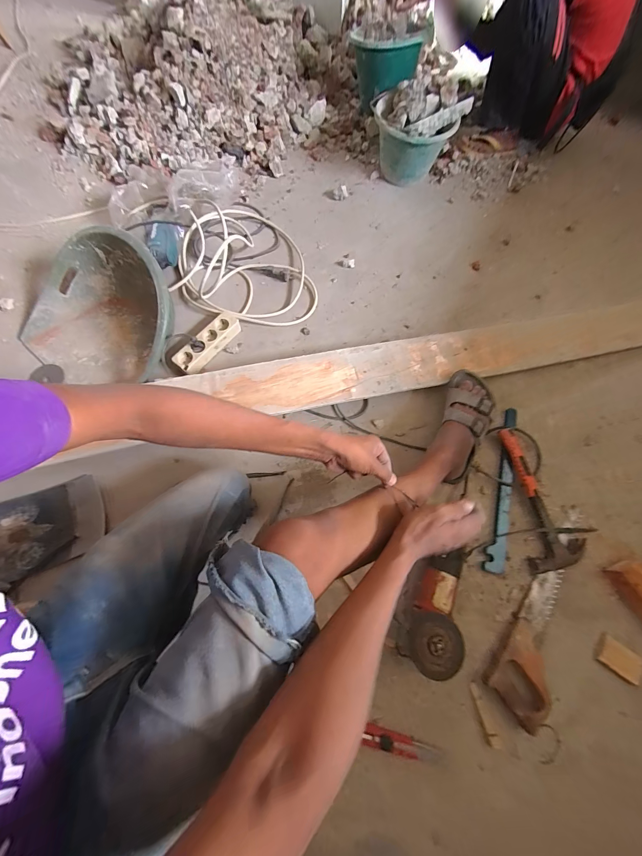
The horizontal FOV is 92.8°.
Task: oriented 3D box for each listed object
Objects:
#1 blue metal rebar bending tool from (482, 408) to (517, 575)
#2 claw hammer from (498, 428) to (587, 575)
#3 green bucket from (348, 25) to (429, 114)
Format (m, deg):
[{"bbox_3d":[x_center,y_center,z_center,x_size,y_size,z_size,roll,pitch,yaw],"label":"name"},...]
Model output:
[{"bbox_3d":[0.423,0.129,0.708,0.037,0.017,0.393,17,70,6],"label":"blue metal rebar bending tool"},{"bbox_3d":[0.500,0.153,0.690,0.120,0.036,0.308,-4,70,-1],"label":"claw hammer"},{"bbox_3d":[0.226,-1.307,1.103,0.230,0.197,0.285,0,70,0],"label":"green bucket"}]

